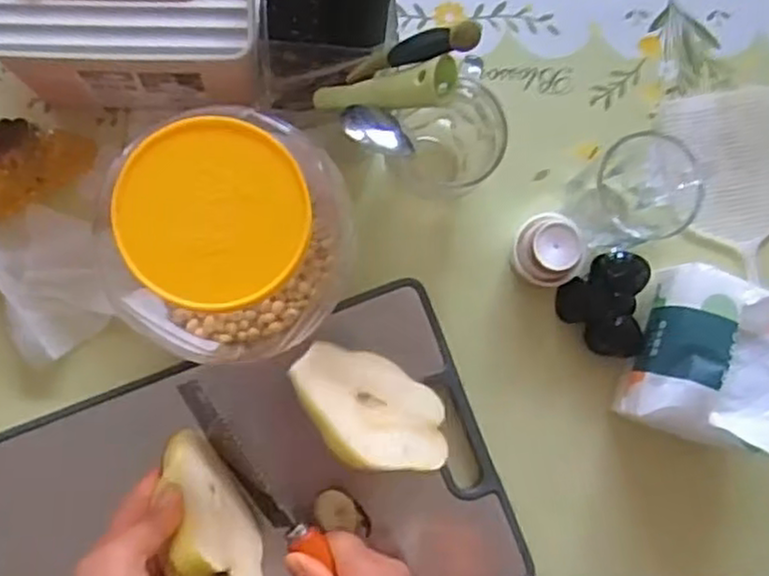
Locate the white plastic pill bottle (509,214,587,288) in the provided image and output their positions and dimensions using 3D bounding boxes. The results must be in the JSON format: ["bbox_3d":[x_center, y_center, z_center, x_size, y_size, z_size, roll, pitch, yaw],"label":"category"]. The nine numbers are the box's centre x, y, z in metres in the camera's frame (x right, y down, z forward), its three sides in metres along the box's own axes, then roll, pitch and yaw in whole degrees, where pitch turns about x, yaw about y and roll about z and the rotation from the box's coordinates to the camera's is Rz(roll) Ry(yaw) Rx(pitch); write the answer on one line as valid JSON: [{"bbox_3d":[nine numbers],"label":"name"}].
[{"bbox_3d":[0.121,-0.026,0.551,0.054,0.048,0.055,1,85,-6],"label":"white plastic pill bottle"}]

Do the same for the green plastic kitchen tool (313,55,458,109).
[{"bbox_3d":[-0.002,-0.121,0.449,0.097,0.017,0.026,1,82,33],"label":"green plastic kitchen tool"}]

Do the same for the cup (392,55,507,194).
[{"bbox_3d":[0.042,-0.109,0.528,0.065,0.084,0.084,-10,86,-7],"label":"cup"}]

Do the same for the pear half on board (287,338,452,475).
[{"bbox_3d":[-0.016,0.087,0.499,0.121,0.035,0.078,19,52,-35],"label":"pear half on board"}]

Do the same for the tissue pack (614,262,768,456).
[{"bbox_3d":[0.241,0.053,0.544,0.111,0.072,0.119,17,83,-4],"label":"tissue pack"}]

